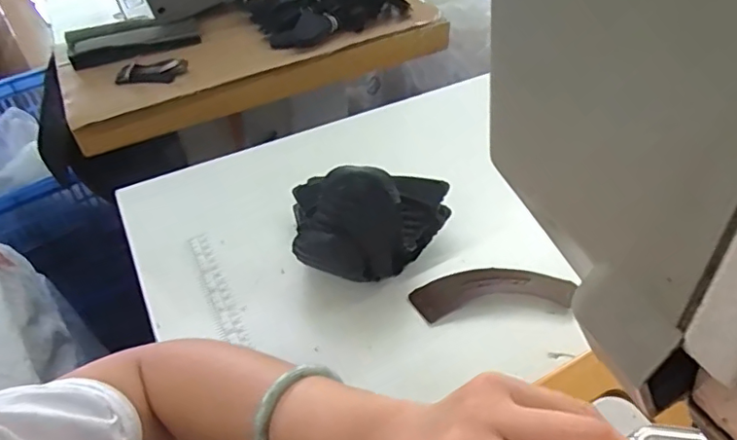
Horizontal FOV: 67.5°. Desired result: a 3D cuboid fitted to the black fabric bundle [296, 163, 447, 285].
[{"bbox_3d":[0.013,-0.002,0.483,0.066,0.113,0.148,32,53,31],"label":"black fabric bundle"}]

